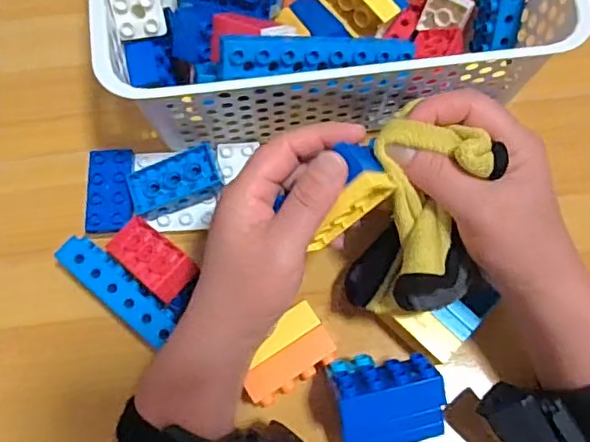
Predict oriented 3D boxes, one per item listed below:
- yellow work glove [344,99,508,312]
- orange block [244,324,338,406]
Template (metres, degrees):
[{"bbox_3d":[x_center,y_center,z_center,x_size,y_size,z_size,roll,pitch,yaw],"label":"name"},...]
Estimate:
[{"bbox_3d":[0.074,-0.002,0.343,0.066,0.106,0.103,10,72,3],"label":"yellow work glove"},{"bbox_3d":[-0.002,0.098,0.385,0.062,0.031,0.024,-32,74,-10],"label":"orange block"}]

